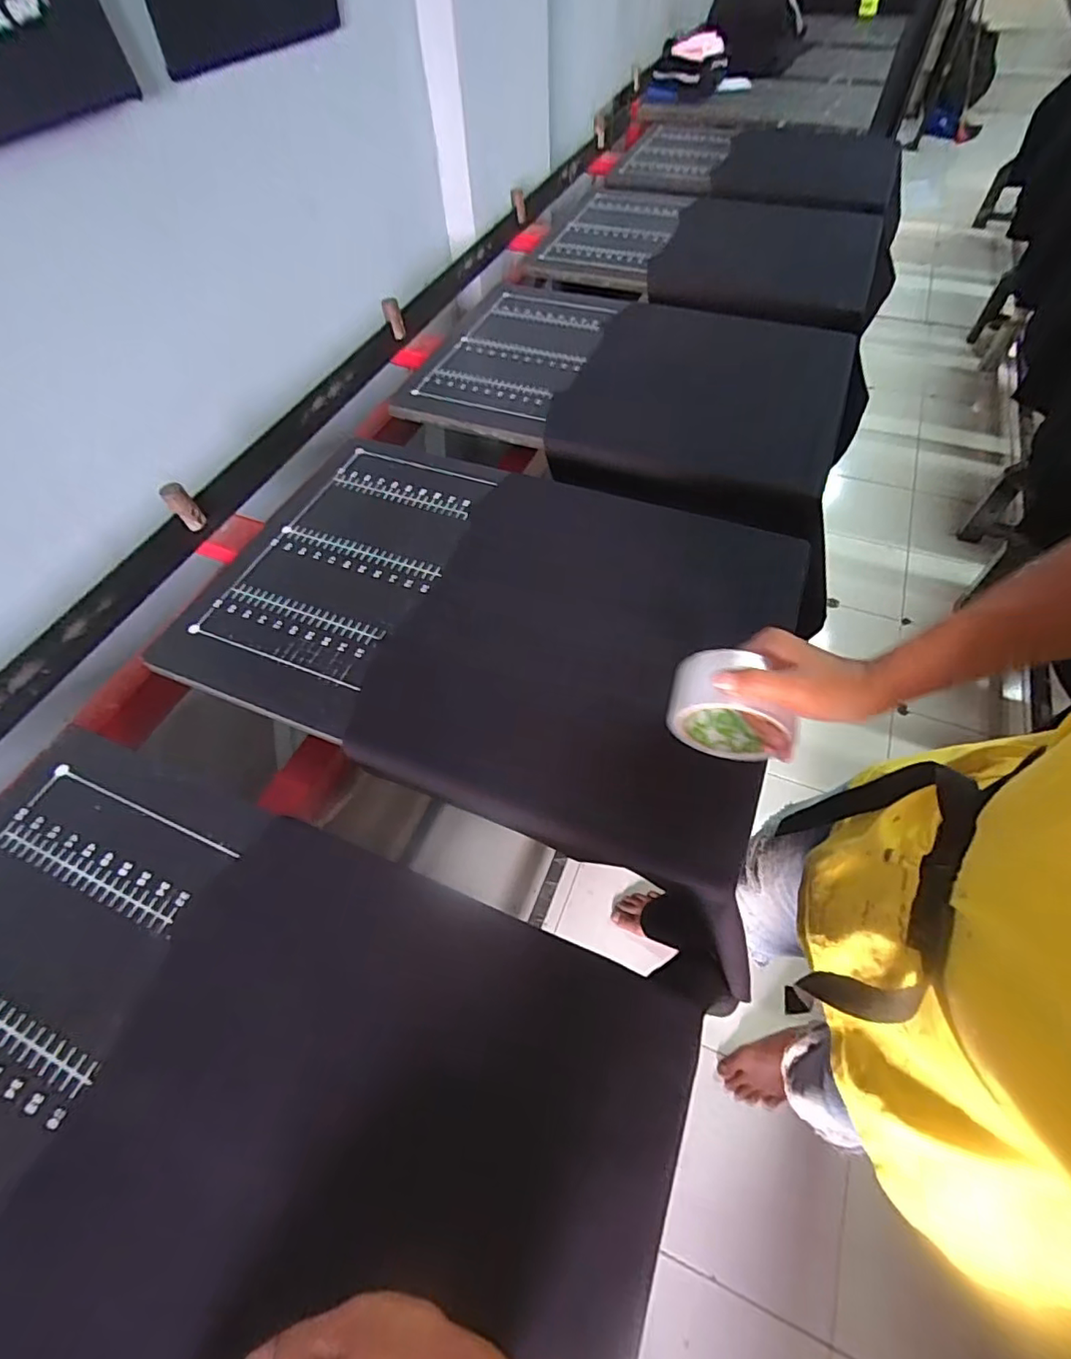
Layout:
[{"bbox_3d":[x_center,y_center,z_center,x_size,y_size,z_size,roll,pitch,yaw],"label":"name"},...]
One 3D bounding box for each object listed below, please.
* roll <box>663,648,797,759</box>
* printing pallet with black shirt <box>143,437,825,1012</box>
[{"bbox_3d":[0.153,0.021,0.453,0.087,0.089,0.045,12,58,9],"label":"roll"},{"bbox_3d":[-0.050,-0.078,0.589,0.590,0.041,0.398,22,60,15],"label":"printing pallet with black shirt"}]

